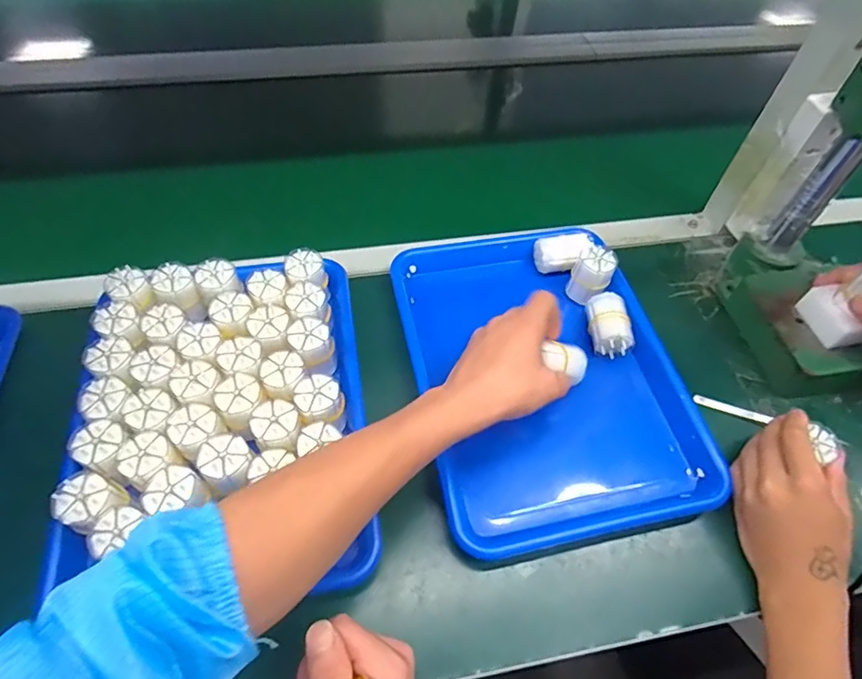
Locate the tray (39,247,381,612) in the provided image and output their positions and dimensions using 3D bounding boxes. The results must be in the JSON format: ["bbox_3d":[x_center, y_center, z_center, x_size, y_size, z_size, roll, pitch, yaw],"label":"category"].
[{"bbox_3d":[-0.185,0.046,0.460,0.217,0.057,0.271,-6,54,-8],"label":"tray"}]

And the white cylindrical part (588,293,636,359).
[{"bbox_3d":[0.182,-0.014,0.541,0.041,0.032,0.064,-2,54,-5],"label":"white cylindrical part"}]

